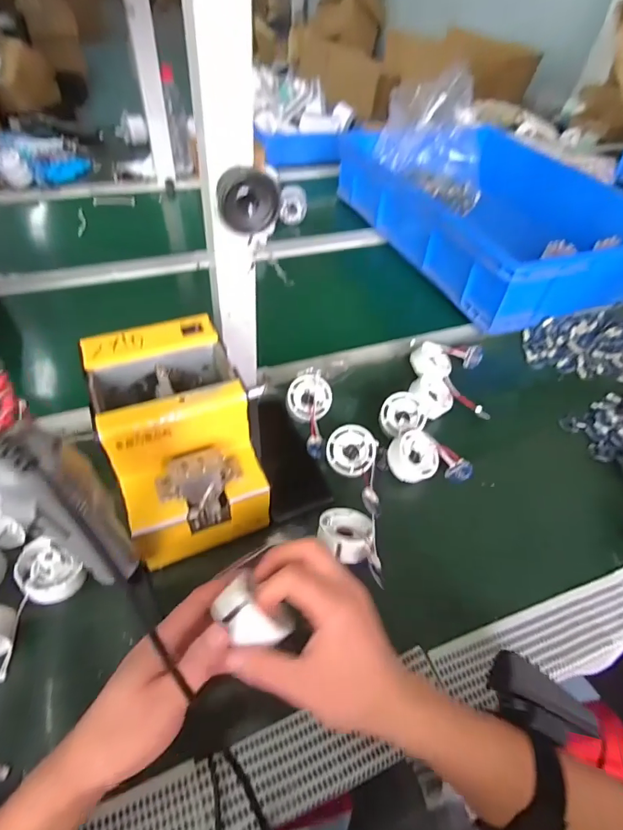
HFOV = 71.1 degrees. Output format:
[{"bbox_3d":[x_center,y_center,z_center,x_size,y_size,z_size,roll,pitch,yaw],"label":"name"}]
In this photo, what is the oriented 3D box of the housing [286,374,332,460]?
[{"bbox_3d":[-0.001,0.002,0.536,0.054,0.022,0.105,-1,69,-6],"label":"housing"}]

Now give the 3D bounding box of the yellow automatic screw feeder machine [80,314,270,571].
[{"bbox_3d":[-0.125,0.020,0.422,0.123,0.131,0.177,-15,52,-17],"label":"yellow automatic screw feeder machine"}]

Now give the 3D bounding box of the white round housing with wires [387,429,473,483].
[{"bbox_3d":[0.136,0.048,0.506,0.097,0.041,0.059,-1,49,-7],"label":"white round housing with wires"}]

